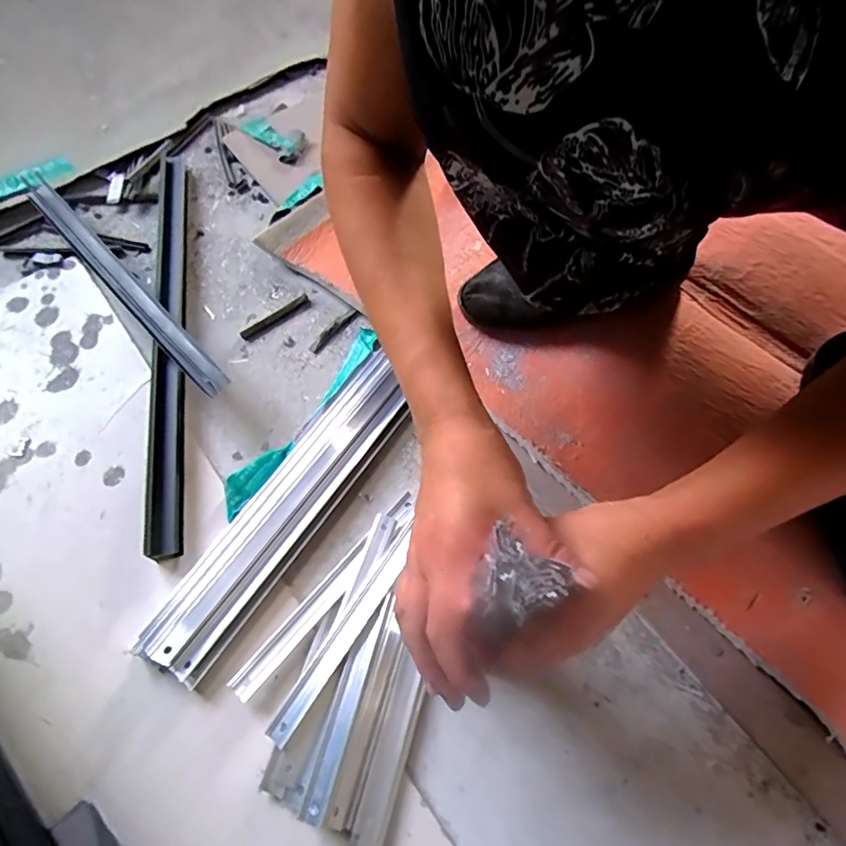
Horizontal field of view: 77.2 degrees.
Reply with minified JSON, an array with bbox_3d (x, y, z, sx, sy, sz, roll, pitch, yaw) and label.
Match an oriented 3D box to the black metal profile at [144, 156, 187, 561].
[{"bbox_3d":[-0.260,-0.100,0.545,0.025,0.028,0.476,-9,65,-6],"label":"black metal profile"}]

